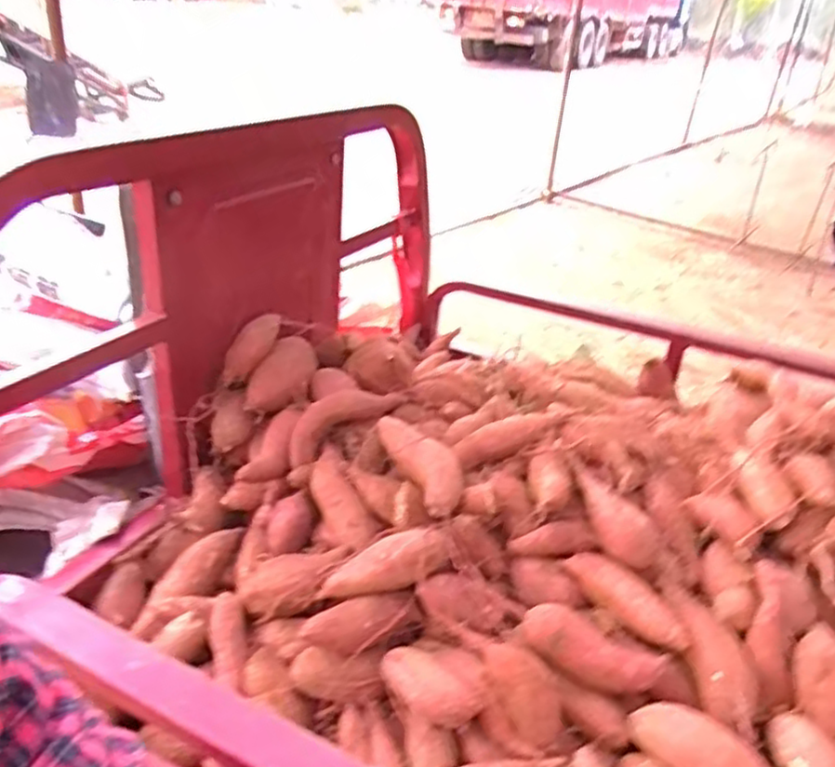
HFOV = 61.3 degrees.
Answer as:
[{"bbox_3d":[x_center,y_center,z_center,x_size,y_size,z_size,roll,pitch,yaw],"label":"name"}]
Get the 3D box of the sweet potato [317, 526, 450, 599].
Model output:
[{"bbox_3d":[-0.036,0.178,0.693,0.137,0.049,0.051,-24,27,9],"label":"sweet potato"}]

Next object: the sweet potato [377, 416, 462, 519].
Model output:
[{"bbox_3d":[0.002,0.086,0.779,0.043,0.057,0.148,-9,32,-26],"label":"sweet potato"}]

